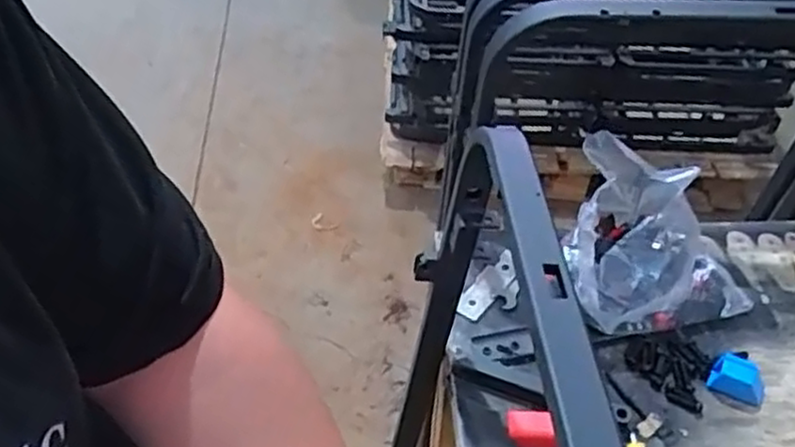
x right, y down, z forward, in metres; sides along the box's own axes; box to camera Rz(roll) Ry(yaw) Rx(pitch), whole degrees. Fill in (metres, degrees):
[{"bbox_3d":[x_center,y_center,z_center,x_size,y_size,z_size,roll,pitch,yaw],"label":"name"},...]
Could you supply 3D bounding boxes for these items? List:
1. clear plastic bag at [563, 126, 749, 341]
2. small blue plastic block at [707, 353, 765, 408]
[{"bbox_3d":[0.302,0.016,0.840,0.214,0.111,0.230,13,45,7],"label":"clear plastic bag"},{"bbox_3d":[0.350,0.160,0.762,0.051,0.034,0.033,25,48,18],"label":"small blue plastic block"}]

